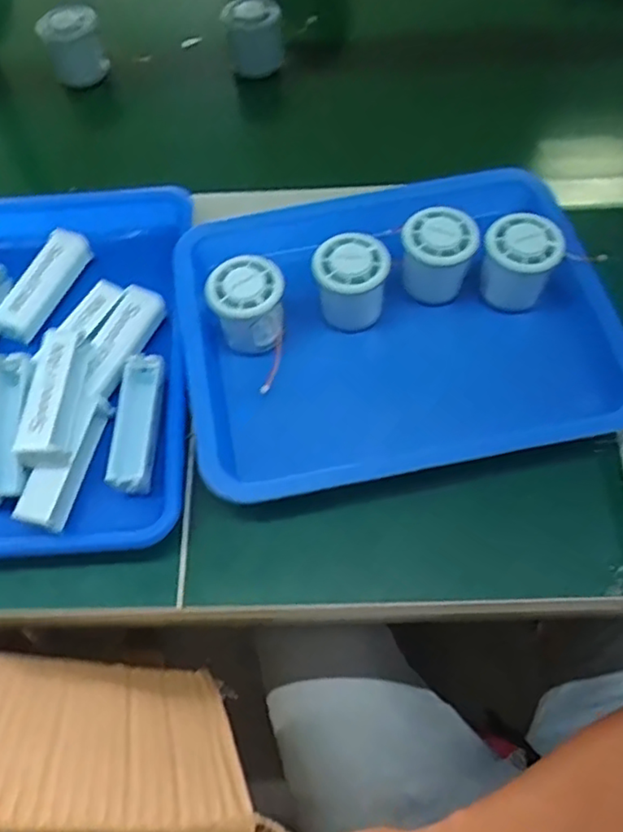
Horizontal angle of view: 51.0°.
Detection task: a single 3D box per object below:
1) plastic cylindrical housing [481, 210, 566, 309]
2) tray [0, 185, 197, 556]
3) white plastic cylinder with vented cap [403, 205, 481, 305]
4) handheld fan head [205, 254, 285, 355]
[{"bbox_3d":[0.161,-0.118,0.511,0.056,0.058,0.050,26,66,16],"label":"plastic cylindrical housing"},{"bbox_3d":[-0.229,-0.062,0.525,0.253,0.048,0.343,-5,61,1],"label":"tray"},{"bbox_3d":[0.103,-0.129,0.532,0.057,0.060,0.052,6,62,7],"label":"white plastic cylinder with vented cap"},{"bbox_3d":[-0.049,-0.087,0.519,0.060,0.056,0.056,-1,62,3],"label":"handheld fan head"}]

